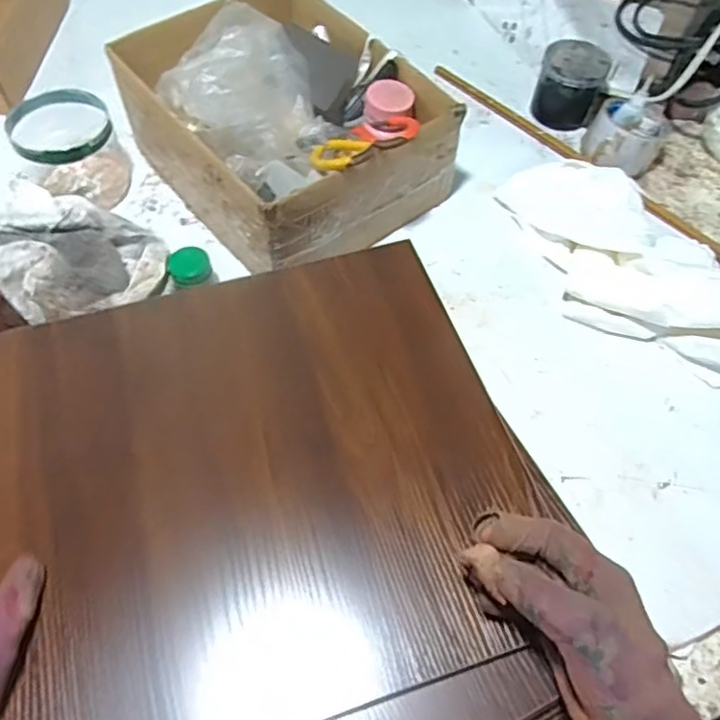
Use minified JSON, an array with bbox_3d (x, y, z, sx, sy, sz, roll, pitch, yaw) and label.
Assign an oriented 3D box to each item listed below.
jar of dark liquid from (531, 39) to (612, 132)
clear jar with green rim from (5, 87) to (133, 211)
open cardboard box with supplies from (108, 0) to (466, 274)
[{"bbox_3d":[0.267,-0.351,0.778,0.079,0.082,0.074,0,58,-1],"label":"jar of dark liquid"},{"bbox_3d":[-0.317,-0.229,0.674,0.108,0.100,0.090,-10,58,-7],"label":"clear jar with green rim"},{"bbox_3d":[-0.080,-0.272,0.668,0.260,0.142,0.324,-34,64,-20],"label":"open cardboard box with supplies"}]

